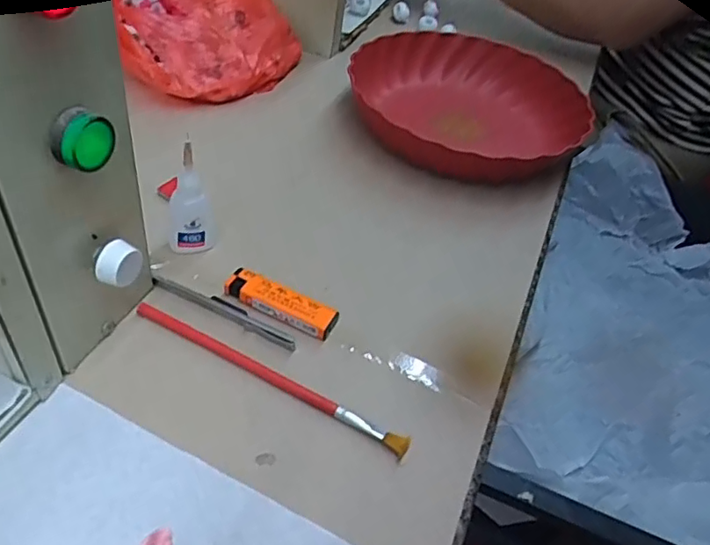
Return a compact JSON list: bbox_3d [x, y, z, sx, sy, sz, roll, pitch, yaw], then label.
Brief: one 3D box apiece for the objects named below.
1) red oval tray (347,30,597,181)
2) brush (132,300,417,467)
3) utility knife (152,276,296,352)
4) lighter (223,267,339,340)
[{"bbox_3d":[0.111,-0.169,0.601,0.240,0.052,0.239,32,50,23],"label":"red oval tray"},{"bbox_3d":[-0.055,0.062,0.369,0.195,0.008,0.012,24,47,17],"label":"brush"},{"bbox_3d":[-0.088,0.026,0.402,0.108,0.015,0.010,21,47,14],"label":"utility knife"},{"bbox_3d":[-0.052,0.020,0.407,0.079,0.014,0.021,21,47,14],"label":"lighter"}]

